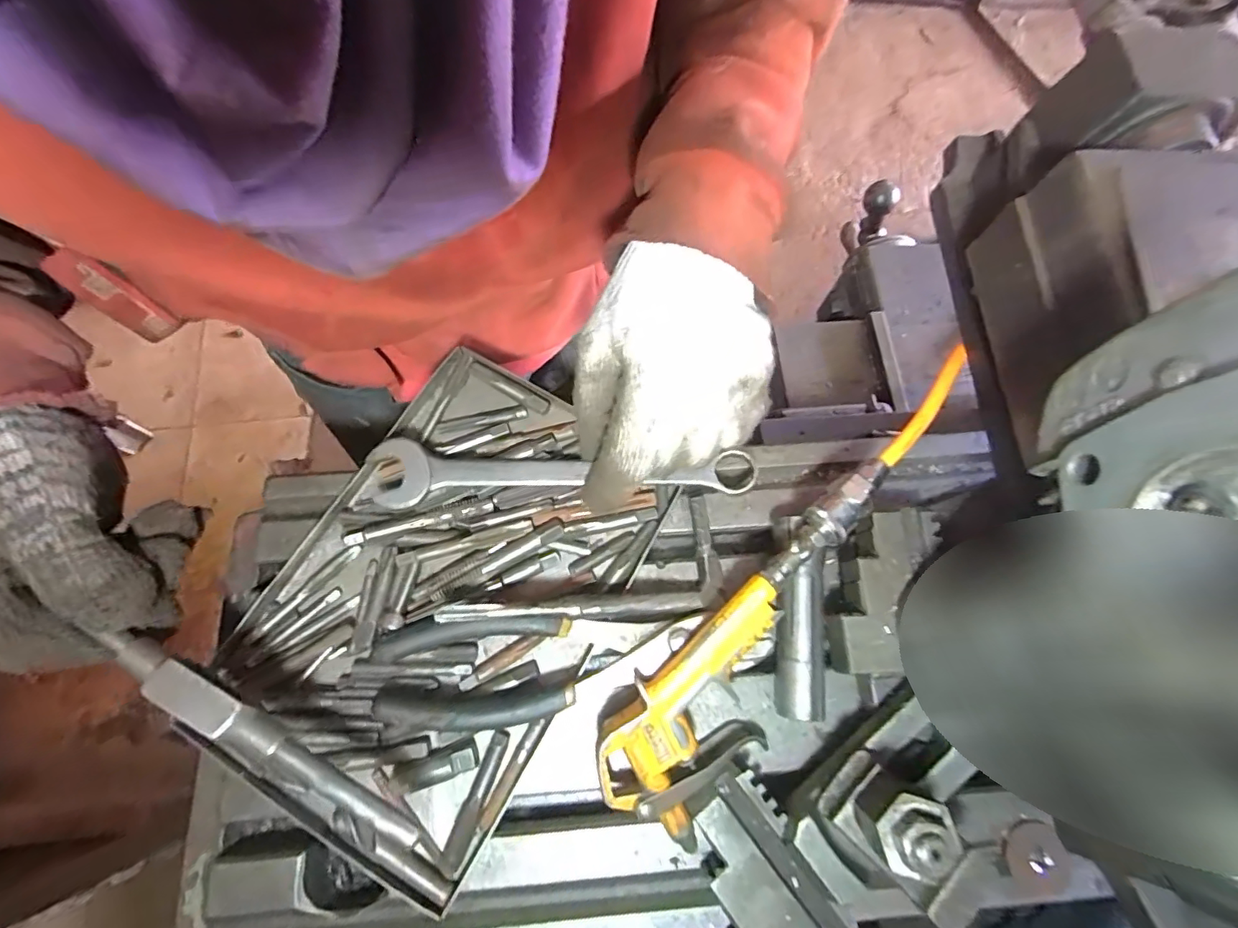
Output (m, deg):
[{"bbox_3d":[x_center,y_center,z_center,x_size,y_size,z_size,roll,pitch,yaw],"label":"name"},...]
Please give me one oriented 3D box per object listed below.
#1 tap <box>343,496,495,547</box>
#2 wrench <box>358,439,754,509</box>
[{"bbox_3d":[-0.112,0.031,0.300,0.079,0.012,0.011,-16,73,-5],"label":"tap"},{"bbox_3d":[-0.029,0.008,0.302,0.214,0.014,0.036,1,73,-4],"label":"wrench"}]

